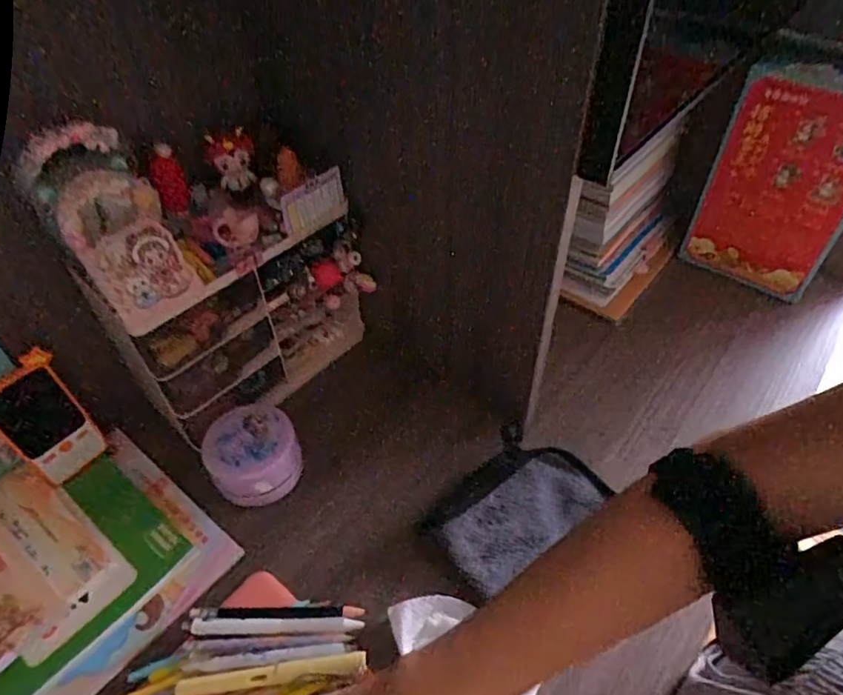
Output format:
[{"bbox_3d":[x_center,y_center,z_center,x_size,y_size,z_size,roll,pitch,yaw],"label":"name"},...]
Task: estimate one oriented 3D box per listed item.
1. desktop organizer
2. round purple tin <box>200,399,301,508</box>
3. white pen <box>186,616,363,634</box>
[{"bbox_3d":[-0.177,-0.069,0.537,0.116,0.278,0.230,35,57,29],"label":"desktop organizer"},{"bbox_3d":[-0.157,0.102,0.532,0.079,0.061,0.072,-1,47,1],"label":"round purple tin"},{"bbox_3d":[-0.114,0.218,0.446,0.133,0.006,0.012,-1,47,1],"label":"white pen"}]

